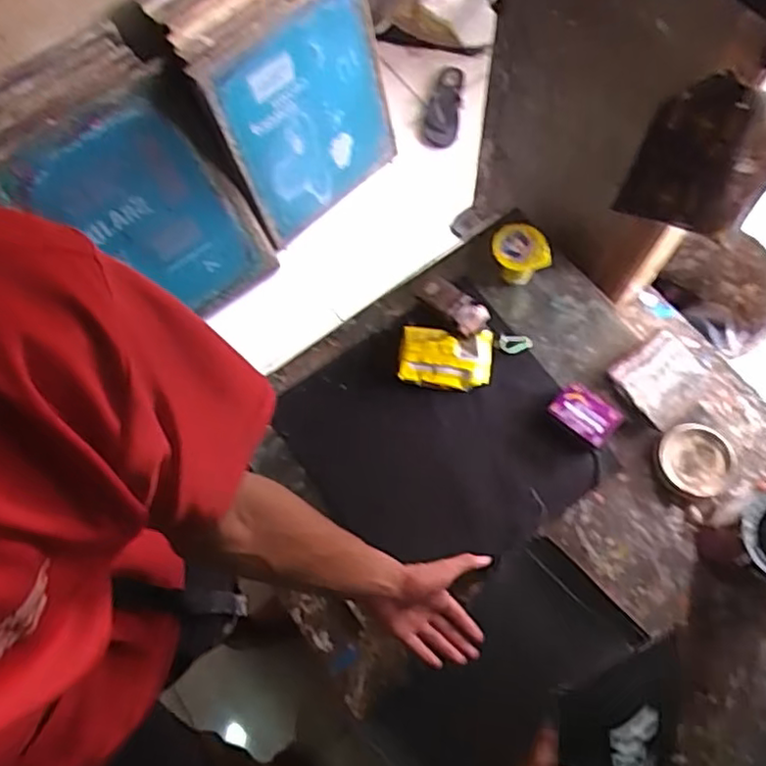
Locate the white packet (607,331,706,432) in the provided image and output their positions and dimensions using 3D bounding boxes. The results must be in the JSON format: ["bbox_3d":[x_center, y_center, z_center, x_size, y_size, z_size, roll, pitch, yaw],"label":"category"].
[{"bbox_3d":[0.398,-0.006,0.931,0.113,0.025,0.110,-40,73,-11],"label":"white packet"}]

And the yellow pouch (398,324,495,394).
[{"bbox_3d":[0.093,-0.037,0.954,0.133,0.033,0.091,4,70,4],"label":"yellow pouch"}]

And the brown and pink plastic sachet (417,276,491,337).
[{"bbox_3d":[0.105,-0.118,0.981,0.113,0.024,0.050,39,76,15],"label":"brown and pink plastic sachet"}]

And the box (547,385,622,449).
[{"bbox_3d":[0.287,0.043,0.918,0.093,0.036,0.068,41,77,15],"label":"box"}]

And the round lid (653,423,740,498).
[{"bbox_3d":[0.435,0.107,0.900,0.103,0.019,0.096,-1,70,2],"label":"round lid"}]

